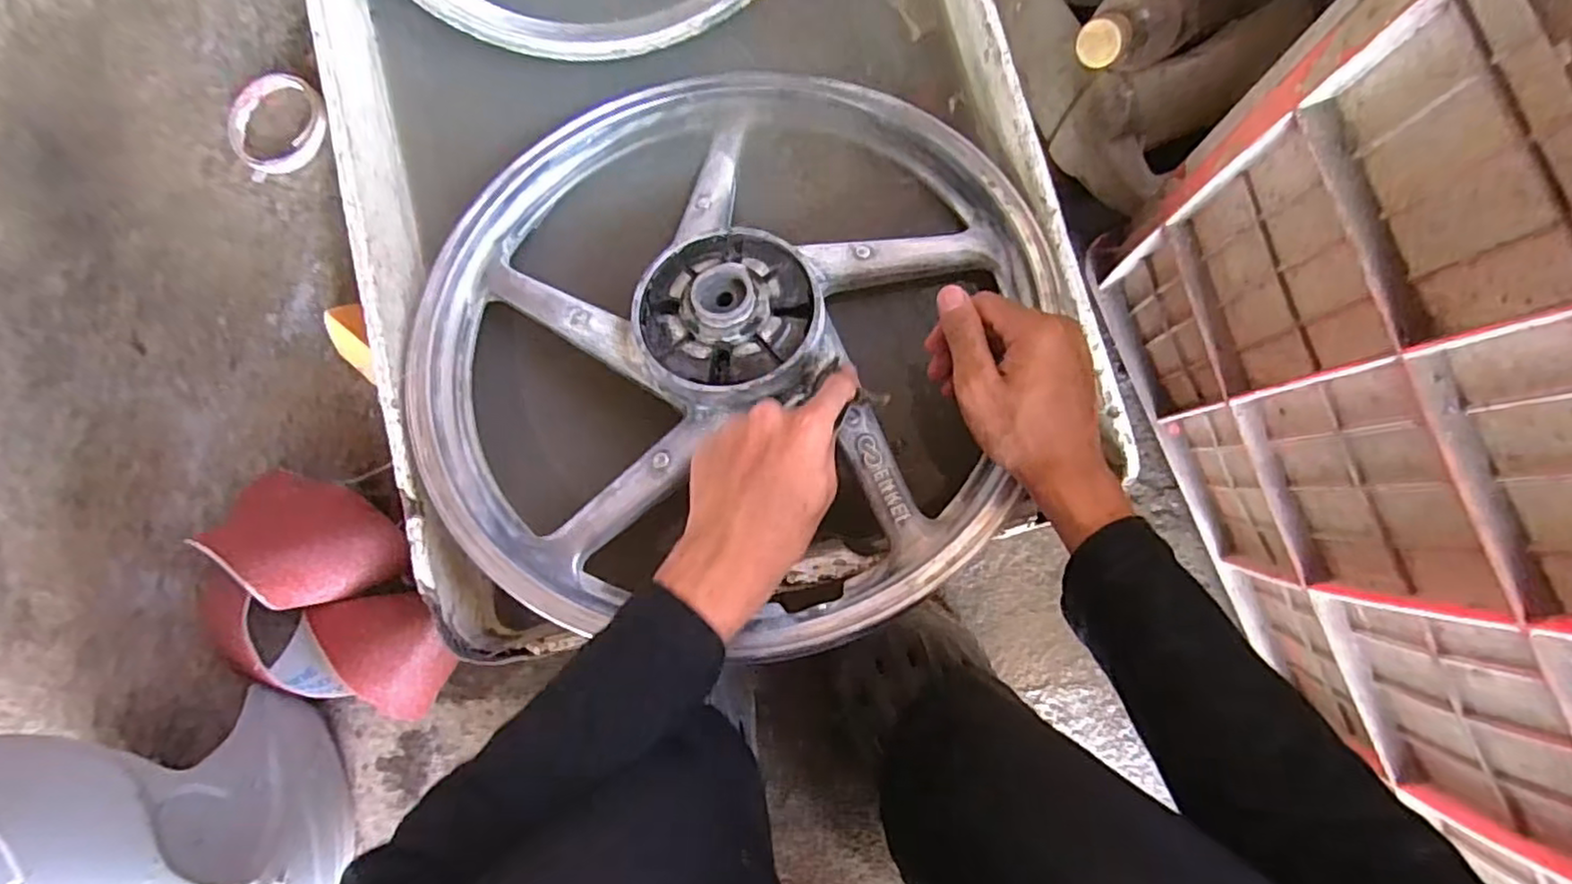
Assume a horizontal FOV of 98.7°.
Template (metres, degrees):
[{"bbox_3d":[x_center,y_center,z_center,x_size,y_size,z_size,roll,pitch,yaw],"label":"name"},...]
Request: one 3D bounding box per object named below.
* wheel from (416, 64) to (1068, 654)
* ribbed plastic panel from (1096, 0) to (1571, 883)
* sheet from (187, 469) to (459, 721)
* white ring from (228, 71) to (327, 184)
[{"bbox_3d":[-0.047,-0.084,0.464,0.408,0.108,0.405,-1,83,7],"label":"wheel"},{"bbox_3d":[0.323,0.106,0.336,0.036,0.321,0.569,-20,84,2],"label":"ribbed plastic panel"},{"bbox_3d":[-0.333,0.126,0.502,0.146,0.093,0.148,11,86,5],"label":"sheet"},{"bbox_3d":[-0.462,-0.290,0.611,0.079,0.016,0.091,-26,83,1],"label":"white ring"}]

